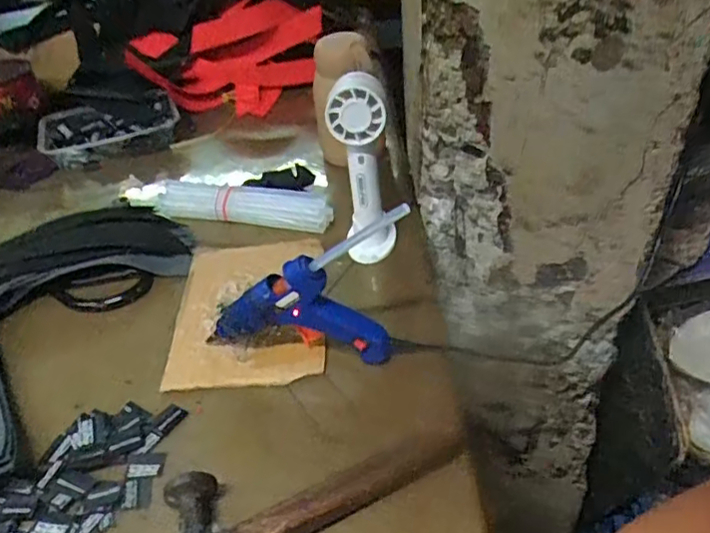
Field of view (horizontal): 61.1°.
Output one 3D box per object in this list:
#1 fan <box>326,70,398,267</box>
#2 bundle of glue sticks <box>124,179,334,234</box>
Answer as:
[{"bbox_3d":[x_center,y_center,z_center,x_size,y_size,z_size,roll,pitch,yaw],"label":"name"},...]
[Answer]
[{"bbox_3d":[0.012,-0.085,0.542,0.056,0.155,0.054,-15,40,-11],"label":"fan"},{"bbox_3d":[-0.135,-0.071,0.633,0.225,0.029,0.035,8,41,16],"label":"bundle of glue sticks"}]

